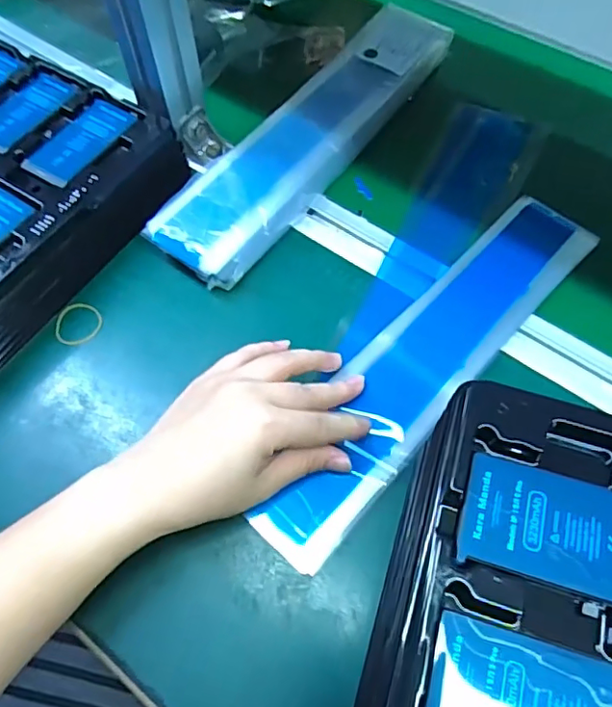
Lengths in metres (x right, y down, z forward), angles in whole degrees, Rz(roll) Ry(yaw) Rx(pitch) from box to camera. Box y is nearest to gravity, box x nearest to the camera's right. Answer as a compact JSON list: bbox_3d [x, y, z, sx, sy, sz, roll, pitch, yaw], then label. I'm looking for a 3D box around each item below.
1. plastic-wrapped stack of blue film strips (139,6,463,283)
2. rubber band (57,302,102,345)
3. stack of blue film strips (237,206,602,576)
[{"bbox_3d":[0.010,-0.185,0.463,0.072,0.033,0.335,33,68,16],"label":"plastic-wrapped stack of blue film strips"},{"bbox_3d":[-0.165,-0.021,0.398,0.033,0.004,0.034,0,63,1],"label":"rubber band"},{"bbox_3d":[0.091,0.001,0.376,0.068,0.007,0.326,36,69,18],"label":"stack of blue film strips"}]

